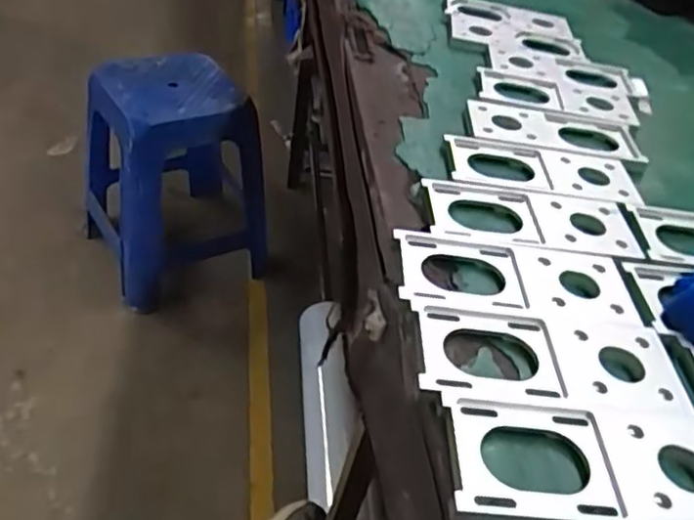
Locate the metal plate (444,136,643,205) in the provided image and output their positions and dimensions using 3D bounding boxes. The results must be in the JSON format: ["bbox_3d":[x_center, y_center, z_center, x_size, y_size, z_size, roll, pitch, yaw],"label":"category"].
[{"bbox_3d":[0.208,-0.094,0.692,0.201,0.009,0.089,5,42,-3],"label":"metal plate"}]

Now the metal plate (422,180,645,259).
[{"bbox_3d":[0.173,-0.041,0.624,0.194,0.006,0.086,7,42,-1],"label":"metal plate"}]

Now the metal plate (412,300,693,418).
[{"bbox_3d":[0.149,0.070,0.493,0.192,0.007,0.088,5,42,-3],"label":"metal plate"}]

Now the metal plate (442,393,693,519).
[{"bbox_3d":[0.164,0.132,0.426,0.195,0.008,0.089,5,42,-3],"label":"metal plate"}]

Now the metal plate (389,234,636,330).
[{"bbox_3d":[0.140,0.013,0.554,0.193,0.009,0.087,6,42,-2],"label":"metal plate"}]

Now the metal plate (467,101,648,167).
[{"bbox_3d":[0.235,-0.147,0.759,0.194,0.012,0.096,6,42,-1],"label":"metal plate"}]

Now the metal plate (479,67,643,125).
[{"bbox_3d":[0.264,-0.205,0.827,0.197,0.008,0.089,9,42,2],"label":"metal plate"}]

